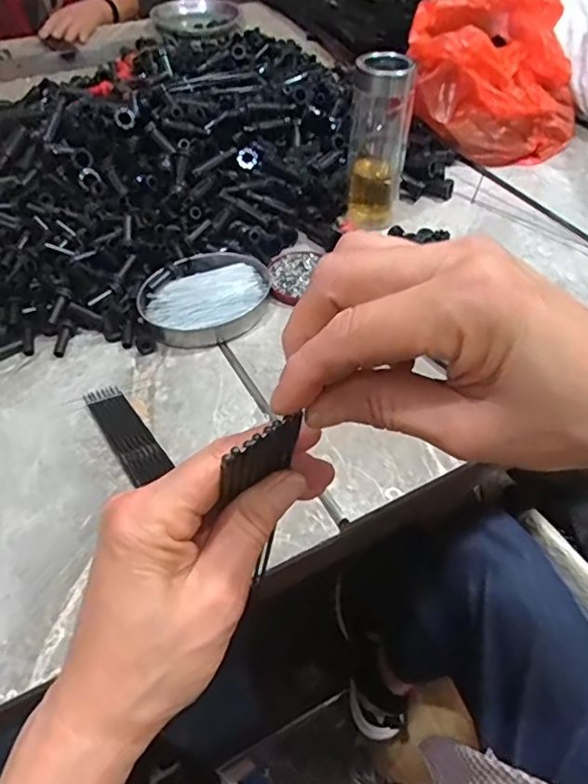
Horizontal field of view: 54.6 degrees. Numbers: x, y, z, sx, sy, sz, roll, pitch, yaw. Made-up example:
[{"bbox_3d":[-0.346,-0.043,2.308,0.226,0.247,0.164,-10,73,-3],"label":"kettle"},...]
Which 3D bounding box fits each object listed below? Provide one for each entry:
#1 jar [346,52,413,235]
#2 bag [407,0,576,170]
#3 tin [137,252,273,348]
[{"bbox_3d":[0.095,-0.285,0.648,0.066,0.166,0.053,5,49,4],"label":"jar"},{"bbox_3d":[0.289,-0.460,0.813,0.248,0.151,0.252,17,50,14],"label":"bag"},{"bbox_3d":[-0.085,-0.098,0.581,0.134,0.025,0.107,-26,55,-21],"label":"tin"}]

